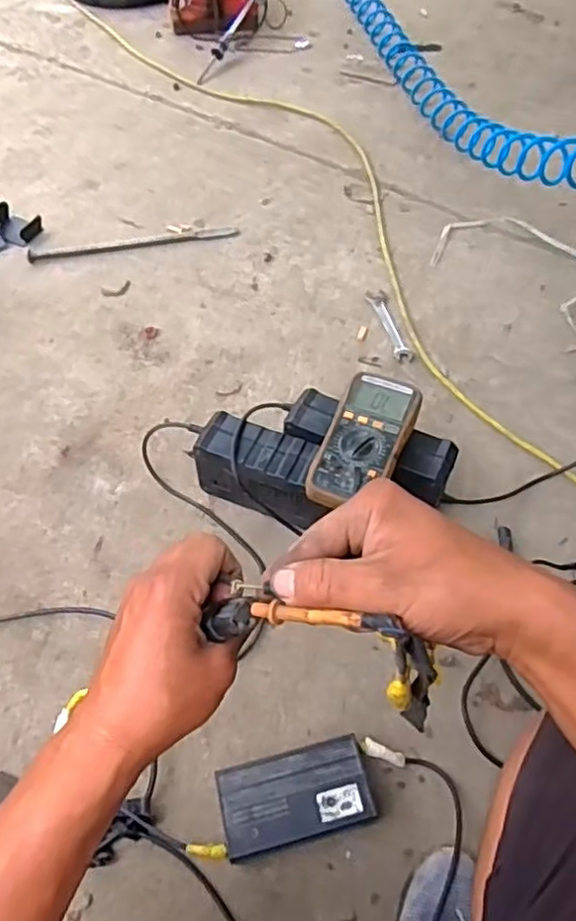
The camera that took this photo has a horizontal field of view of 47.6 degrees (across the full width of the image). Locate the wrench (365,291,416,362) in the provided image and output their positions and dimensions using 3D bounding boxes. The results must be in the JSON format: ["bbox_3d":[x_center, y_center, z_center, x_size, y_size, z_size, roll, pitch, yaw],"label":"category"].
[{"bbox_3d":[0.160,-0.210,1.018,0.032,0.004,0.147,-15,61,-8],"label":"wrench"}]

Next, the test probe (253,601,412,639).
[{"bbox_3d":[0.017,0.079,0.325,0.088,0.006,0.009,-2,53,37],"label":"test probe"}]

